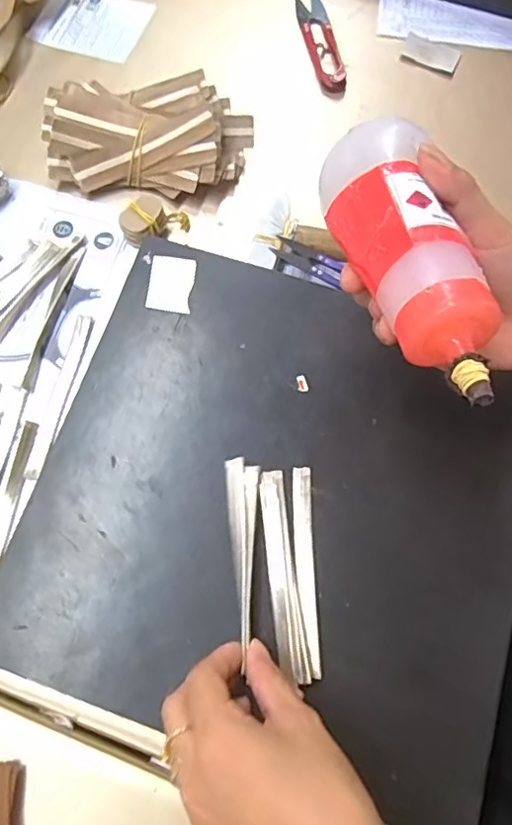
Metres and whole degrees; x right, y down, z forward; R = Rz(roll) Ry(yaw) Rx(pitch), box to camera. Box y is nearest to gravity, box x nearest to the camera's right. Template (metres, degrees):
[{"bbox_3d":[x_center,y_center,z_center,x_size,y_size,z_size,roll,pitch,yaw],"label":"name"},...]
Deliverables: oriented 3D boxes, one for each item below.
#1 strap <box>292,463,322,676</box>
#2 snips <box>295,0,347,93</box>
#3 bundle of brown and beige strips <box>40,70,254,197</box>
[{"bbox_3d":[0.030,0.092,0.340,0.014,0.004,0.119,-1,71,-5],"label":"strap"},{"bbox_3d":[0.060,-0.336,0.502,0.031,0.016,0.119,-11,72,-4],"label":"snips"},{"bbox_3d":[-0.085,-0.221,0.449,0.156,0.045,0.096,-4,71,-1],"label":"bundle of brown and beige strips"}]

